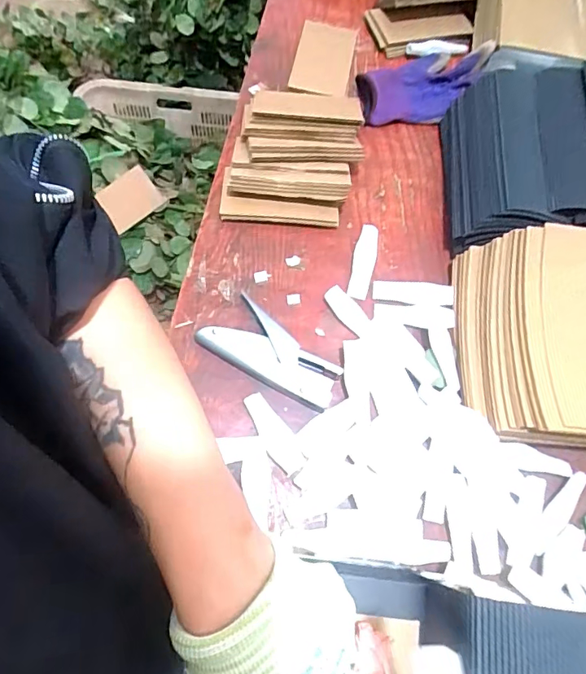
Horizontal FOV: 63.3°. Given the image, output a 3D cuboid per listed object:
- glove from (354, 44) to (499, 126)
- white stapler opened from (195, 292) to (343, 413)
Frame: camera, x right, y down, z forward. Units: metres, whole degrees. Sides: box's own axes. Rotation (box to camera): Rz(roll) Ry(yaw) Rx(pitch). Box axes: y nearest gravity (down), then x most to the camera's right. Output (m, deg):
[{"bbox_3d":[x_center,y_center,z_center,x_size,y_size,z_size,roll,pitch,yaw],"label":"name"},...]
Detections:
[{"bbox_3d":[0.173,-0.343,0.639,0.178,0.055,0.103,-27,72,-13],"label":"glove"},{"bbox_3d":[-0.022,0.022,0.496,0.146,0.022,0.068,39,71,12],"label":"white stapler opened"}]

